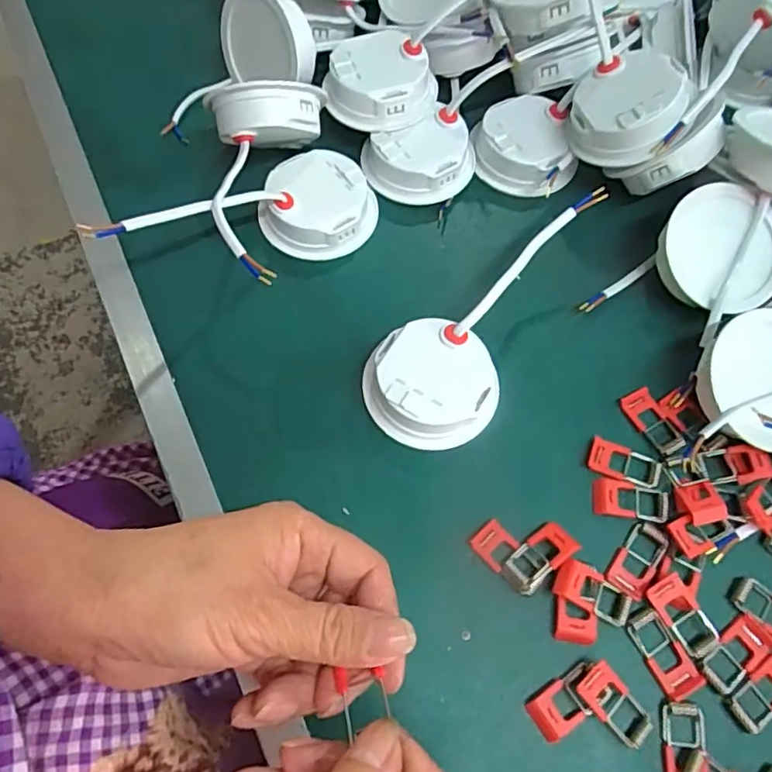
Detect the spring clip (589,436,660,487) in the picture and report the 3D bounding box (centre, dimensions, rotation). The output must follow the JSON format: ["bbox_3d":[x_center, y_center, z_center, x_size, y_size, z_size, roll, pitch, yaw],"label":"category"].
[{"bbox_3d":[0.123,0.040,0.307,0.037,0.004,0.019,22,69,8],"label":"spring clip"}]

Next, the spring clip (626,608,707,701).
[{"bbox_3d":[0.127,0.123,0.272,0.018,0.004,0.038,-28,70,-12],"label":"spring clip"}]

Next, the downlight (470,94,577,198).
[{"bbox_3d":[0.090,-0.156,0.382,0.066,0.025,0.058,14,68,5],"label":"downlight"}]

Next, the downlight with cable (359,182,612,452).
[{"bbox_3d":[0.055,-0.041,0.314,0.065,0.027,0.168,37,84,14],"label":"downlight with cable"}]

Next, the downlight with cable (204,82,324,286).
[{"bbox_3d":[-0.061,-0.107,0.336,0.064,0.059,0.126,-8,68,-4],"label":"downlight with cable"}]

